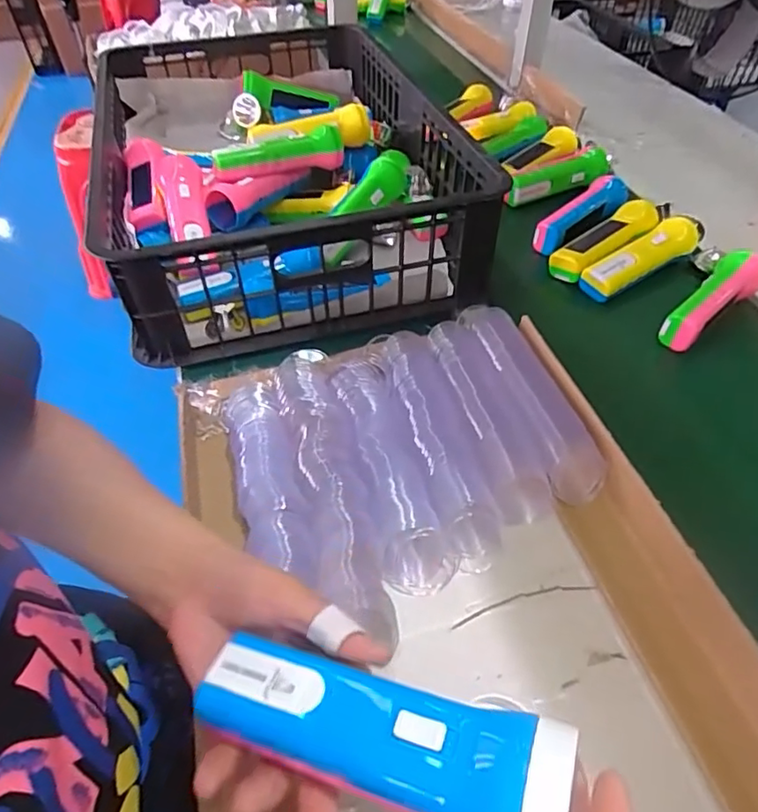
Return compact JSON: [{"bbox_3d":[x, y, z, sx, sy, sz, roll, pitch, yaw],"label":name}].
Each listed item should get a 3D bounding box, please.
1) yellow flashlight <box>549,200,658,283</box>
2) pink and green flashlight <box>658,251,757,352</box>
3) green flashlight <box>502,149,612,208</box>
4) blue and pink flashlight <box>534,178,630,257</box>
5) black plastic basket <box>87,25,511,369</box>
[{"bbox_3d":[0.284,-0.207,0.702,0.170,0.035,0.064,-27,54,-21],"label":"yellow flashlight"},{"bbox_3d":[0.374,-0.120,0.627,0.167,0.051,0.046,-33,56,-25],"label":"pink and green flashlight"},{"bbox_3d":[0.253,-0.334,0.817,0.178,0.039,0.052,-20,52,-16],"label":"green flashlight"},{"bbox_3d":[0.270,-0.252,0.737,0.173,0.051,0.043,-34,57,-26],"label":"blue and pink flashlight"},{"bbox_3d":[-0.129,-0.306,0.718,0.409,0.136,0.570,-16,51,-13],"label":"black plastic basket"}]

